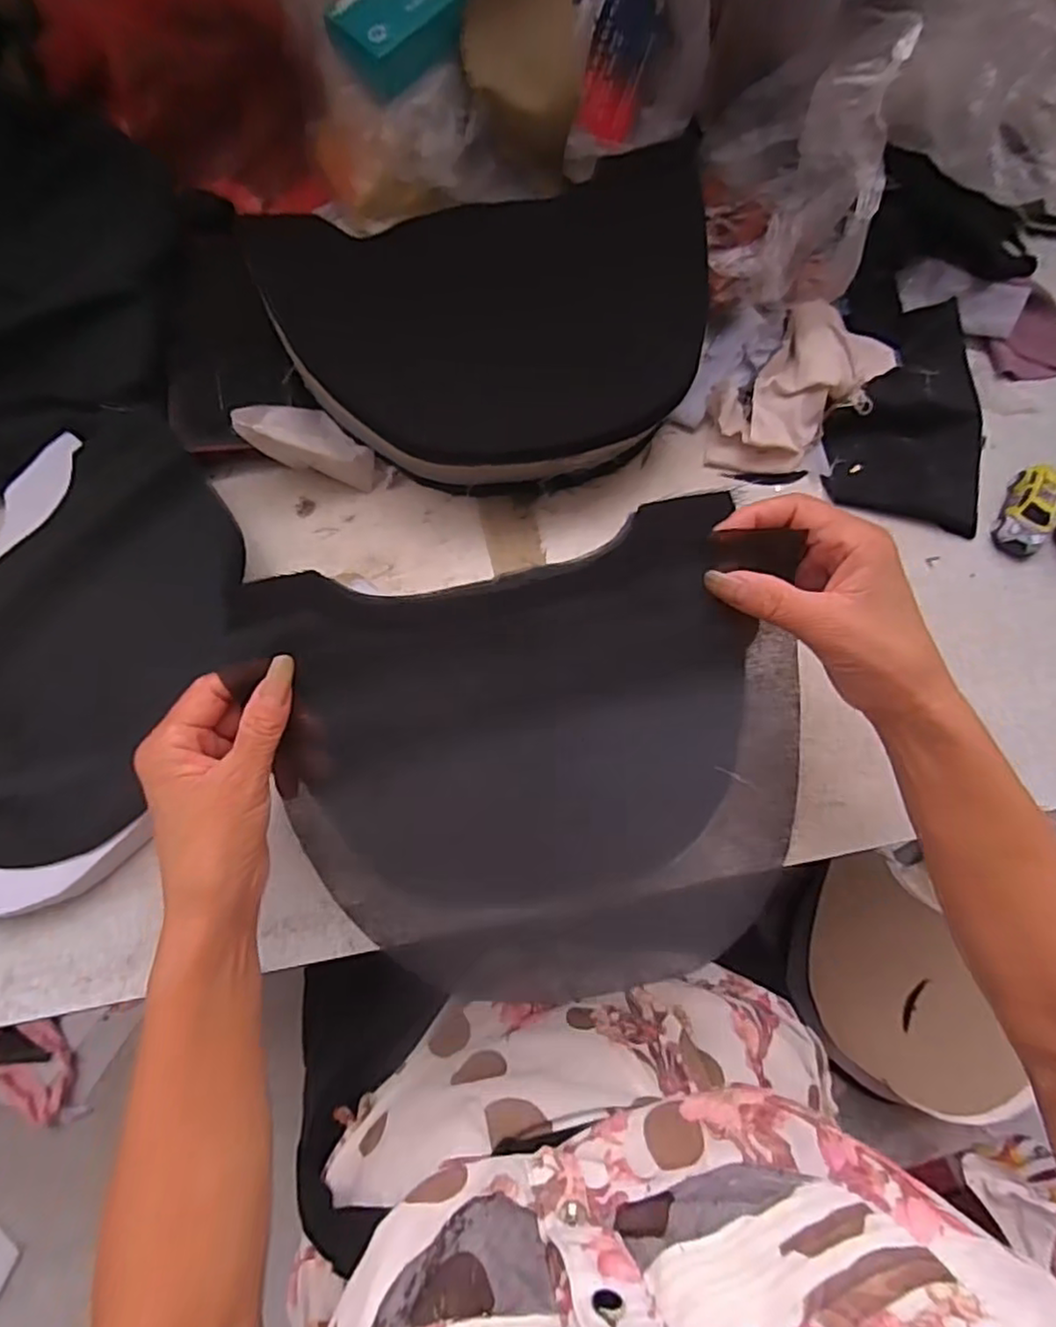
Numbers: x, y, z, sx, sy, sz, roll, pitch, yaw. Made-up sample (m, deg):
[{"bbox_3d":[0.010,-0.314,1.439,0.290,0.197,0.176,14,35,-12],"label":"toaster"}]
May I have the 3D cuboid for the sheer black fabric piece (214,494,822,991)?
[{"bbox_3d":[0.011,0.044,0.319,0.254,0.039,0.207,-13,82,-5],"label":"sheer black fabric piece"}]

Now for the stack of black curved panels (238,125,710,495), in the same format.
[{"bbox_3d":[-0.019,-0.212,0.437,0.282,0.061,0.194,-10,76,-4],"label":"stack of black curved panels"}]

